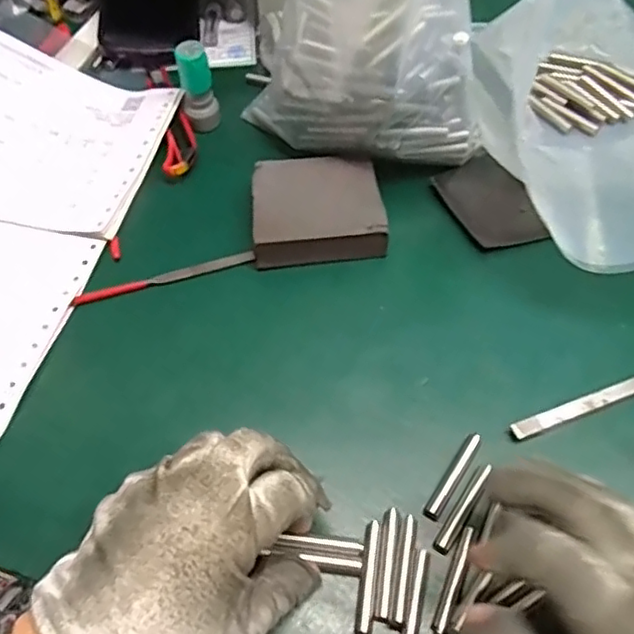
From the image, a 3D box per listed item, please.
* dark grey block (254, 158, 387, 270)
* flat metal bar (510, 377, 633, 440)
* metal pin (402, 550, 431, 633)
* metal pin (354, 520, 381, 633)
[{"bbox_3d":[0.000,-0.070,0.393,0.080,0.024,0.071,-6,56,-1],"label":"dark grey block"},{"bbox_3d":[0.166,0.038,0.329,0.135,0.007,0.009,-19,57,-9],"label":"flat metal bar"},{"bbox_3d":[0.044,0.128,0.271,0.008,0.005,0.048,13,58,12],"label":"metal pin"},{"bbox_3d":[0.024,0.118,0.279,0.008,0.004,0.048,6,57,7],"label":"metal pin"}]

